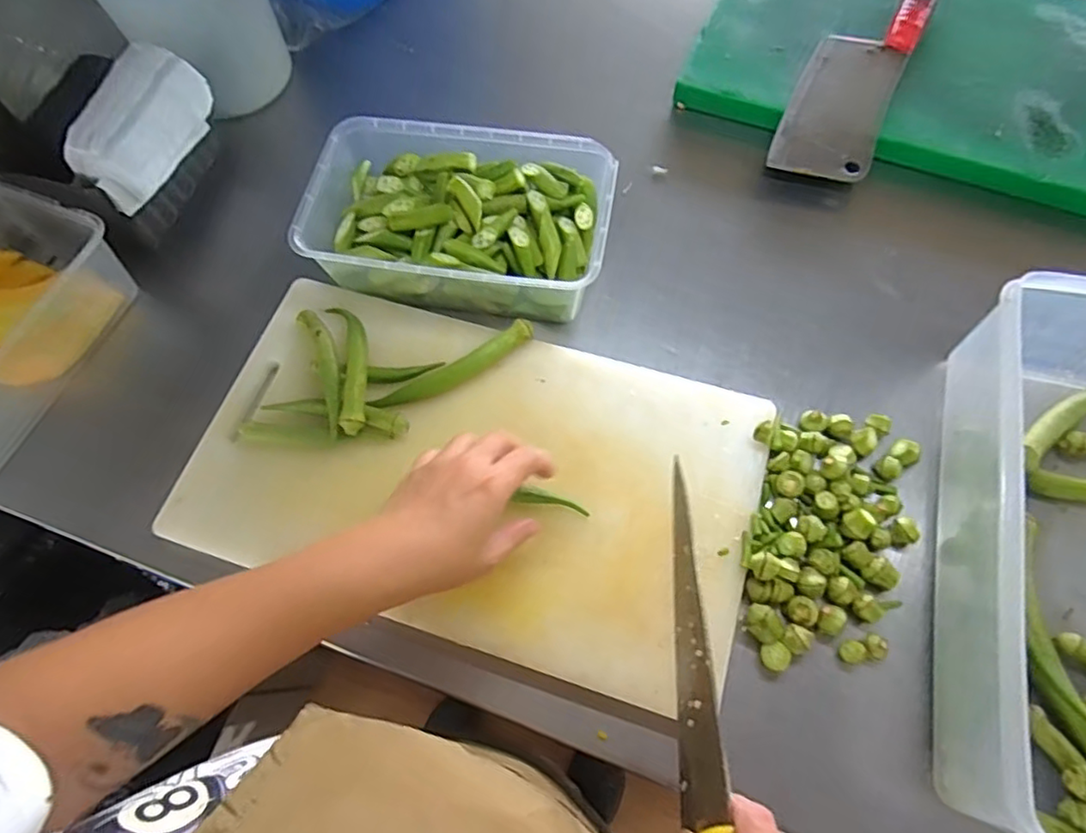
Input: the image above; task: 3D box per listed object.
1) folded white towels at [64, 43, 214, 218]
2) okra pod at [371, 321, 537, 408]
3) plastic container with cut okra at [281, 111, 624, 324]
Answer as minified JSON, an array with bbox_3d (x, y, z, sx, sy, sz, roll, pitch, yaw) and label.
[{"bbox_3d":[-0.351,-0.250,0.542,0.049,0.063,0.140,15,67,9],"label":"folded white towels"},{"bbox_3d":[-0.070,-0.039,0.498,0.137,0.016,0.020,-28,68,-10],"label":"okra pod"},{"bbox_3d":[-0.071,-0.172,0.541,0.248,0.072,0.160,9,67,6],"label":"plastic container with cut okra"}]

